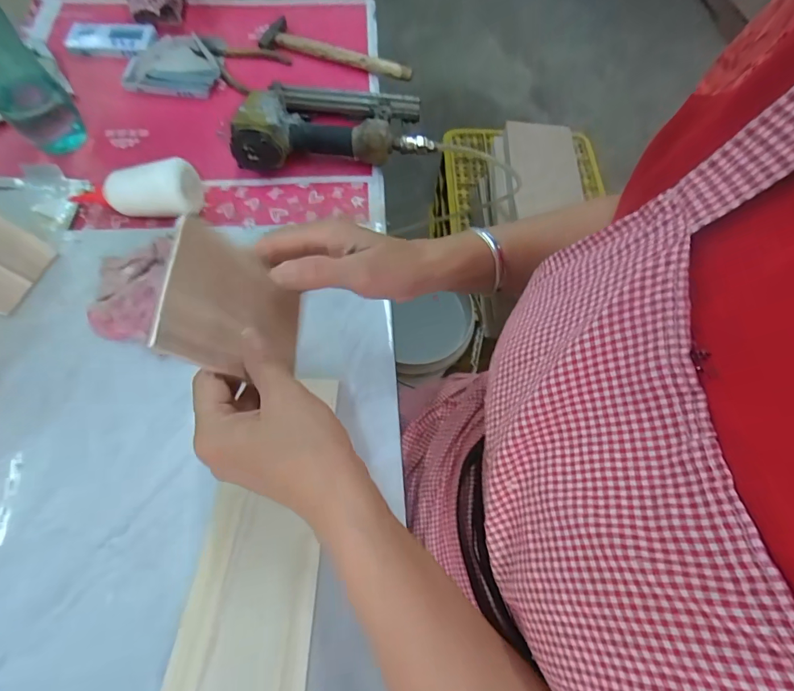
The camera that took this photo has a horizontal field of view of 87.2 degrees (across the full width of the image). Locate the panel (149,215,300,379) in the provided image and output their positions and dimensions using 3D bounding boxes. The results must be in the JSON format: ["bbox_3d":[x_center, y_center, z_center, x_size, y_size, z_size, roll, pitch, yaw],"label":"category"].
[{"bbox_3d":[-0.102,-0.026,0.273,0.011,0.100,0.089,-15,64,27],"label":"panel"}]

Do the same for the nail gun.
[{"bbox_3d":[-0.088,-0.303,0.557,0.249,0.067,0.149,-8,65,-6],"label":"nail gun"}]

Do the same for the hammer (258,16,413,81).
[{"bbox_3d":[-0.088,-0.461,0.644,0.239,0.021,0.070,14,66,4],"label":"hammer"}]

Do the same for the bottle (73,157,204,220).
[{"bbox_3d":[-0.323,-0.188,0.507,0.170,0.056,0.058,-3,64,10],"label":"bottle"}]

